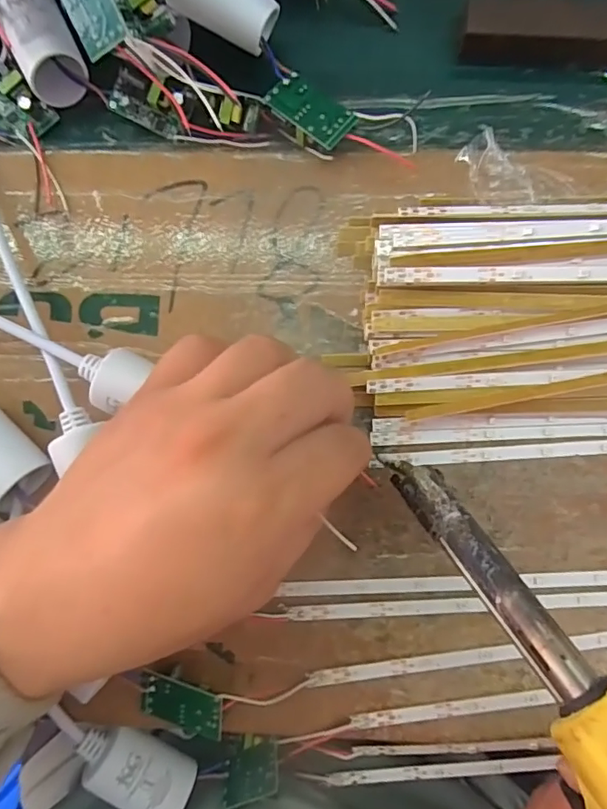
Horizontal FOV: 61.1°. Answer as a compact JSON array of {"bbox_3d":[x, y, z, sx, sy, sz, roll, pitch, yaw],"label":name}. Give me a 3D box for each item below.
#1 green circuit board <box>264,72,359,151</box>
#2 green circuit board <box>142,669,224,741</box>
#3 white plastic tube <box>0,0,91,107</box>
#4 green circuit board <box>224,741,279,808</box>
[{"bbox_3d":[0.003,-0.128,0.228,0.038,0.014,0.020,40,91,3],"label":"green circuit board"},{"bbox_3d":[-0.051,0.127,0.216,0.037,0.004,0.020,9,97,17],"label":"green circuit board"},{"bbox_3d":[-0.115,-0.162,0.228,0.026,0.024,0.040,-22,88,3],"label":"white plastic tube"},{"bbox_3d":[-0.023,0.168,0.233,0.004,0.020,0.033,32,122,-33],"label":"green circuit board"}]

